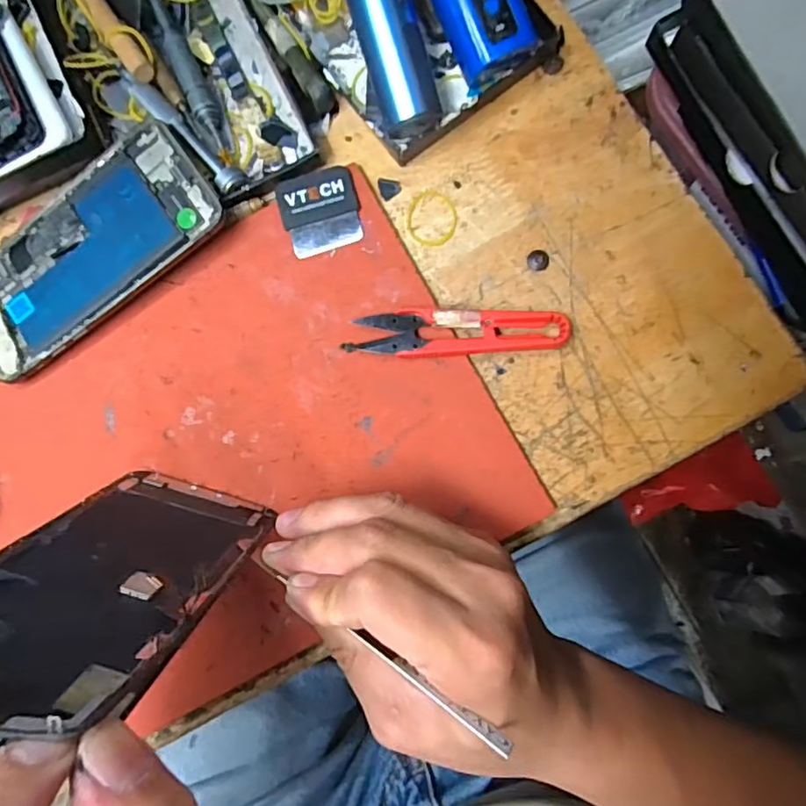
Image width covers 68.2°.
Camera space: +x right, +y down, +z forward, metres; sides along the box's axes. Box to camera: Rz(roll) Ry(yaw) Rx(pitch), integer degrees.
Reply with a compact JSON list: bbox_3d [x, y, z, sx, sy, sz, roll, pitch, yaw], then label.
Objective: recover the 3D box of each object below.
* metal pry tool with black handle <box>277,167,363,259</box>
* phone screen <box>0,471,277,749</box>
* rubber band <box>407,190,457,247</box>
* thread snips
[{"bbox_3d":[-0.042,-0.097,0.302,0.039,0.006,0.041,-12,81,1],"label":"metal pry tool with black handle"},{"bbox_3d":[-0.100,0.058,0.211,0.073,0.150,0.011,15,105,2],"label":"phone screen"},{"bbox_3d":[0.015,-0.095,0.303,0.025,0.004,0.030,4,82,3],"label":"rubber band"},{"bbox_3d":[0.026,-0.034,0.289,0.104,0.009,0.023,-2,81,2],"label":"thread snips"}]

